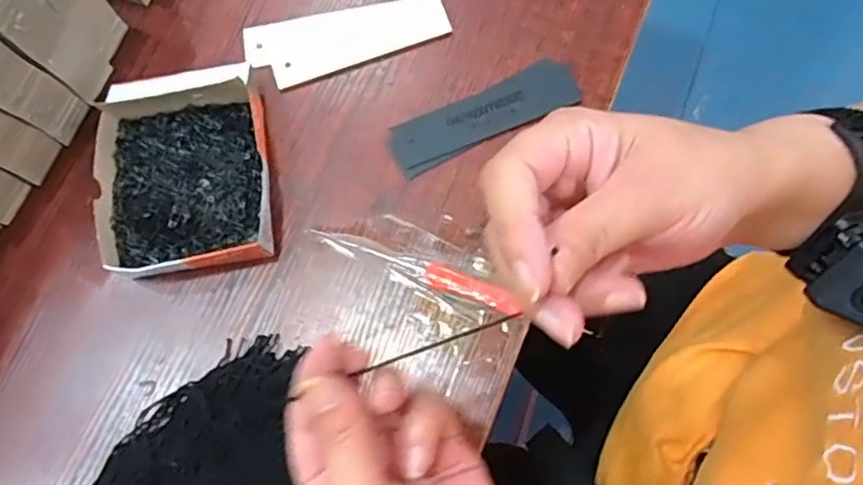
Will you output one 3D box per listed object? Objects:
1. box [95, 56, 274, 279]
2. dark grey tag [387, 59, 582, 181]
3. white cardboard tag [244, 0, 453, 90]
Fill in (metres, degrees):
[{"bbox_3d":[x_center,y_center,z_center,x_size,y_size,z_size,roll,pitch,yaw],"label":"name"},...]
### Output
[{"bbox_3d":[-0.161,-0.047,0.407,0.107,0.025,0.130,-10,76,-1],"label":"box"},{"bbox_3d":[0.034,-0.085,0.416,0.129,0.007,0.037,-25,76,3],"label":"dark grey tag"},{"bbox_3d":[-0.058,-0.140,0.435,0.139,0.004,0.047,-11,80,1],"label":"white cardboard tag"}]

